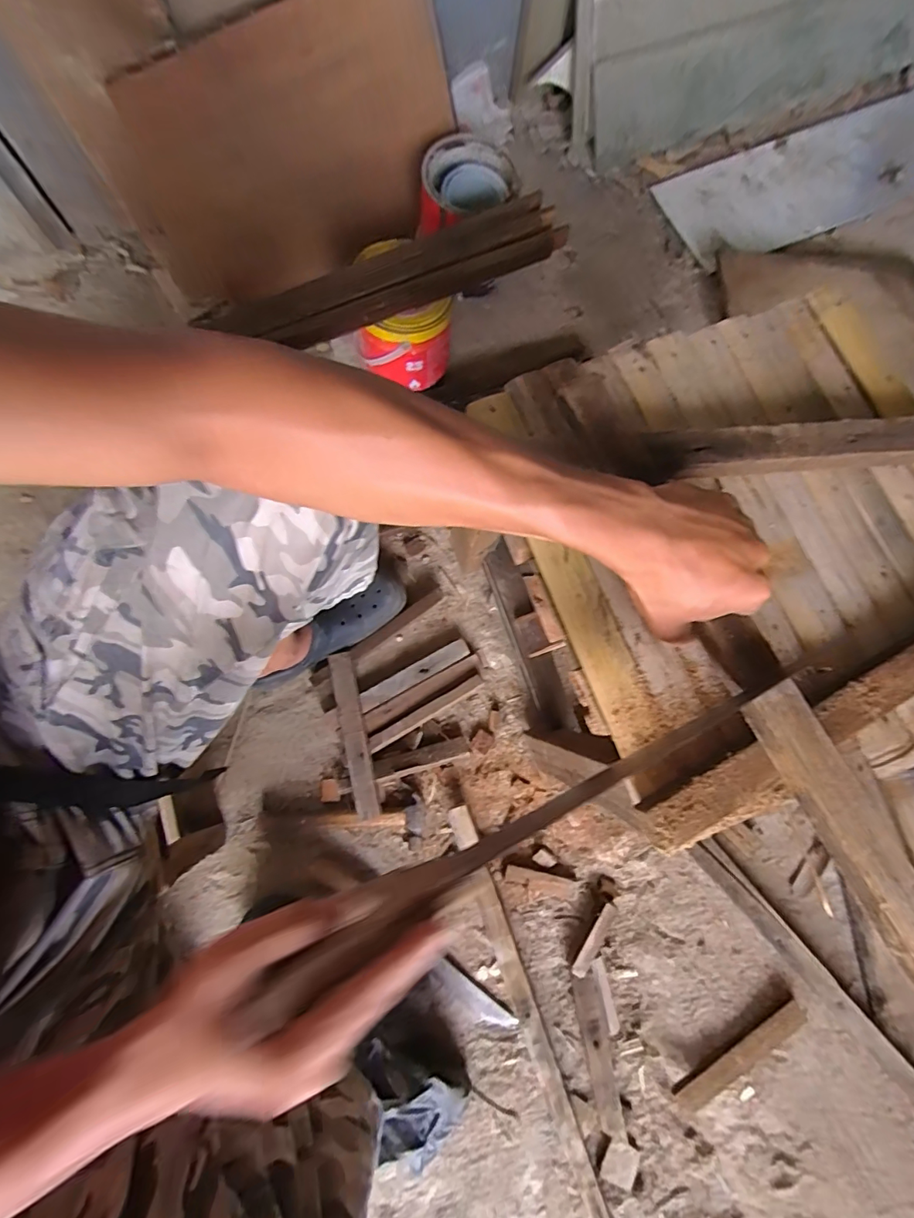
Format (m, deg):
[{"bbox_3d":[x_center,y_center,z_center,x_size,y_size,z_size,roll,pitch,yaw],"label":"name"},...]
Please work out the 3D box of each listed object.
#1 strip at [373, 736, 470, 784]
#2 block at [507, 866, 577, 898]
[{"bbox_3d":[-0.054,0.232,0.742,0.160,0.027,0.034,-16,80,-7],"label":"strip"},{"bbox_3d":[0.124,0.406,0.717,0.104,0.014,0.027,18,78,-1],"label":"block"}]

